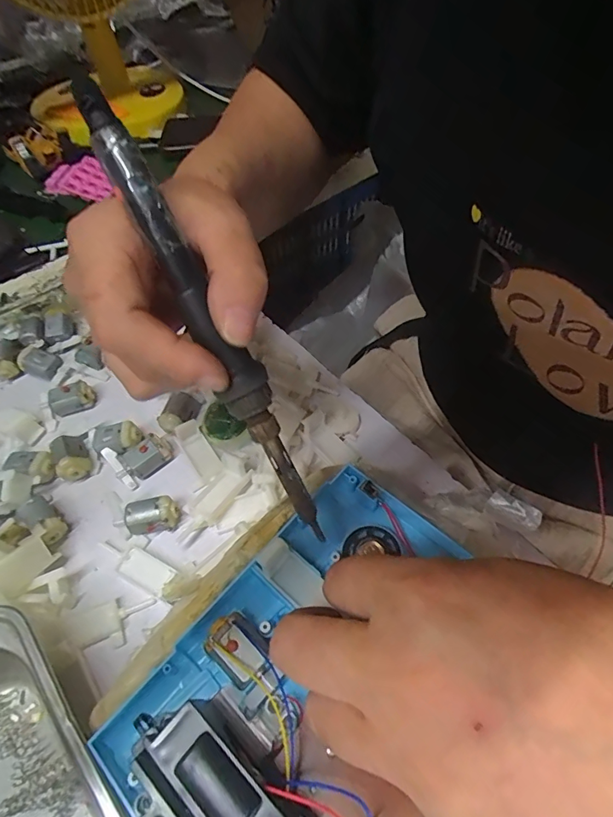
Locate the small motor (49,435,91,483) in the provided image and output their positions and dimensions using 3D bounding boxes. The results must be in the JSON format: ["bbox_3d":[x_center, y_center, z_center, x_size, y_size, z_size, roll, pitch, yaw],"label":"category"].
[{"bbox_3d":[-0.152,0.031,0.282,0.019,0.021,0.029,-27,58,-16],"label":"small motor"}]

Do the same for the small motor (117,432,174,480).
[{"bbox_3d":[-0.104,0.030,0.283,0.027,0.017,0.020,-37,61,-22],"label":"small motor"}]

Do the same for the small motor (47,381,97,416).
[{"bbox_3d":[-0.166,-0.008,0.309,0.029,0.015,0.014,-25,58,-15],"label":"small motor"}]

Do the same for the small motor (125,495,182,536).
[{"bbox_3d":[-0.090,0.064,0.258,0.030,0.019,0.015,-9,55,-4],"label":"small motor"}]

